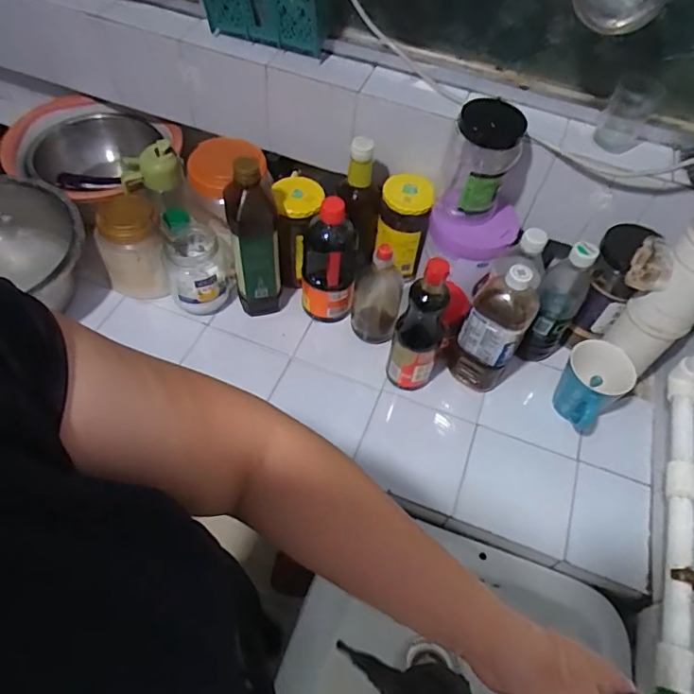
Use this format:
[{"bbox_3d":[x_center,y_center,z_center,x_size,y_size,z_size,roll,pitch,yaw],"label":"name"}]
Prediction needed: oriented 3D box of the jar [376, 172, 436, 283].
[{"bbox_3d":[0.087,-0.194,0.850,0.072,0.154,0.071,3,55,-4],"label":"jar"}]

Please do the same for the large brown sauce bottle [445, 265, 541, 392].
[{"bbox_3d":[0.206,-0.028,0.744,0.084,0.215,0.077,25,56,12],"label":"large brown sauce bottle"}]

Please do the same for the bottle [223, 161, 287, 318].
[{"bbox_3d":[-0.133,-0.149,0.779,0.074,0.264,0.059,-5,56,-9],"label":"bottle"}]

